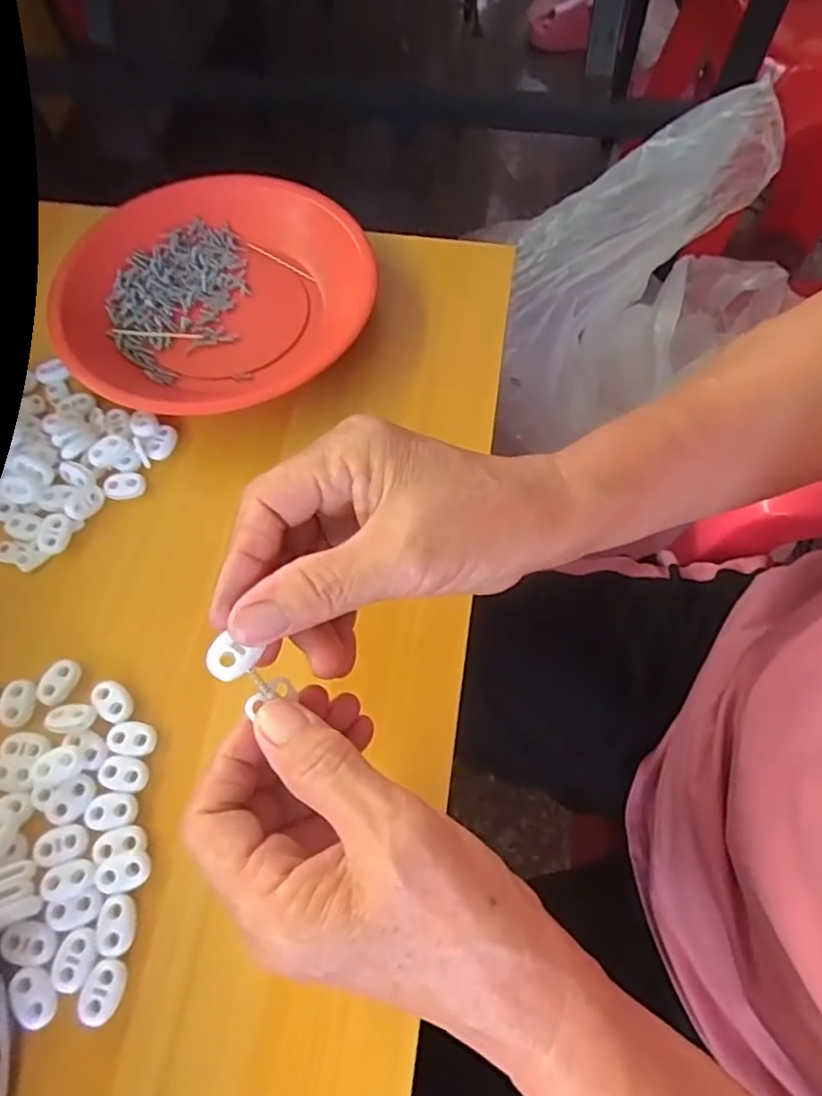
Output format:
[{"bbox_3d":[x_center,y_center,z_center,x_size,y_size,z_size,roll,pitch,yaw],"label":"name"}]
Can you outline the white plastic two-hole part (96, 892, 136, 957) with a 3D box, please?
[{"bbox_3d":[-0.123,0.156,0.265,0.014,0.004,0.022,-2,64,0],"label":"white plastic two-hole part"}]

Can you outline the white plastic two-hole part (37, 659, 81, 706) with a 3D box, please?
[{"bbox_3d":[-0.171,0.064,0.309,0.015,0.004,0.022,25,67,12],"label":"white plastic two-hole part"}]

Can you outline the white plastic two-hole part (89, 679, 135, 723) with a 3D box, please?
[{"bbox_3d":[-0.143,0.074,0.305,0.022,0.004,0.015,41,71,18],"label":"white plastic two-hole part"}]

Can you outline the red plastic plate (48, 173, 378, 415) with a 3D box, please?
[{"bbox_3d":[-0.127,-0.168,0.410,0.191,0.024,0.184,0,64,1],"label":"red plastic plate"}]

